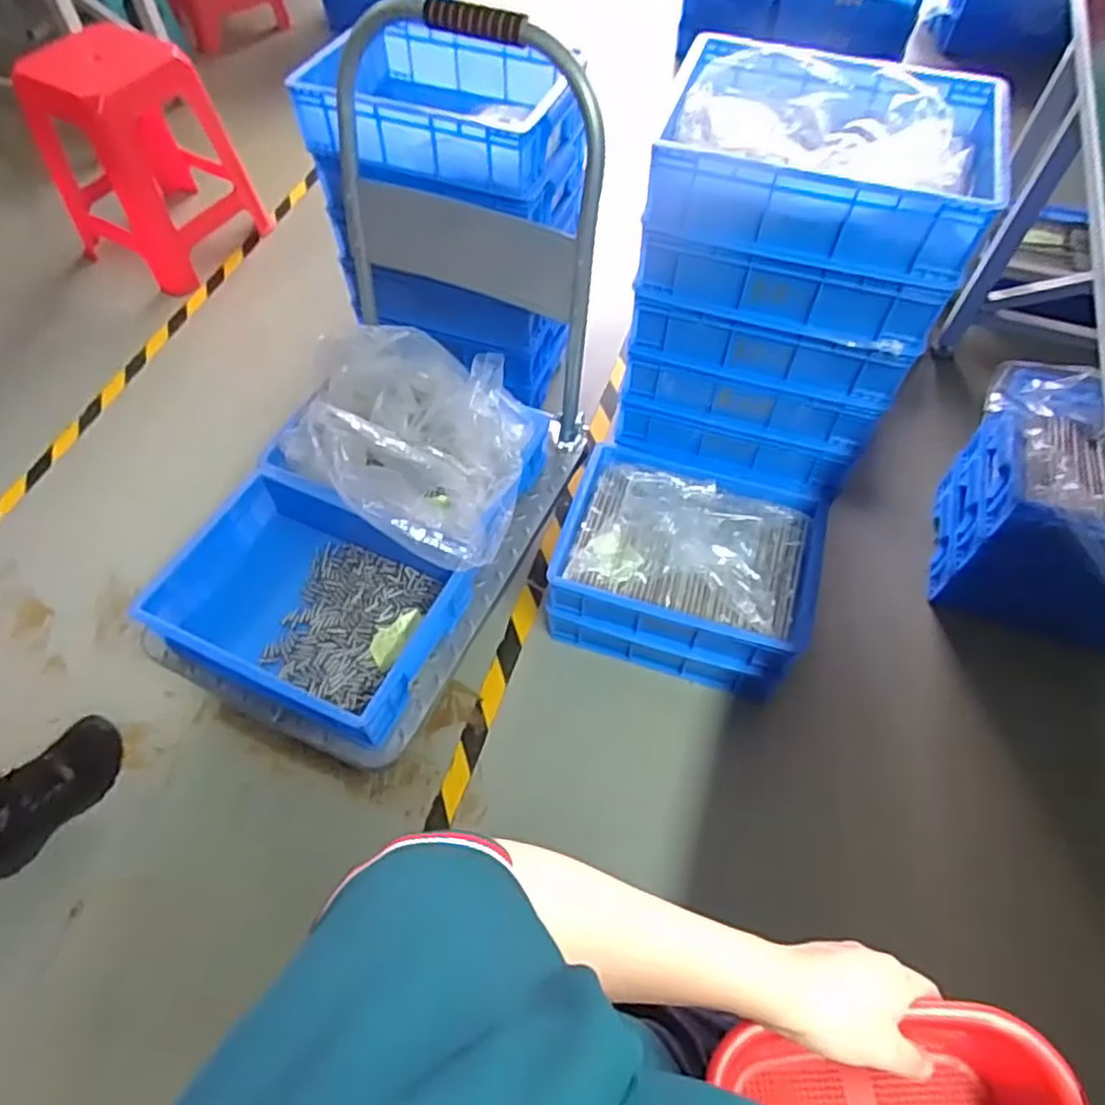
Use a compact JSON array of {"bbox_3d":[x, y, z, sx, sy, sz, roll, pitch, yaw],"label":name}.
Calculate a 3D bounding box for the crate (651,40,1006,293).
[{"bbox_3d":[0.353,-0.514,0.928,0.387,0.111,0.303,18,60,10],"label":"crate"}]

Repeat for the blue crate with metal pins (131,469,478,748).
[{"bbox_3d":[-0.362,0.069,1.106,0.402,0.100,0.316,21,60,12],"label":"blue crate with metal pins"}]

